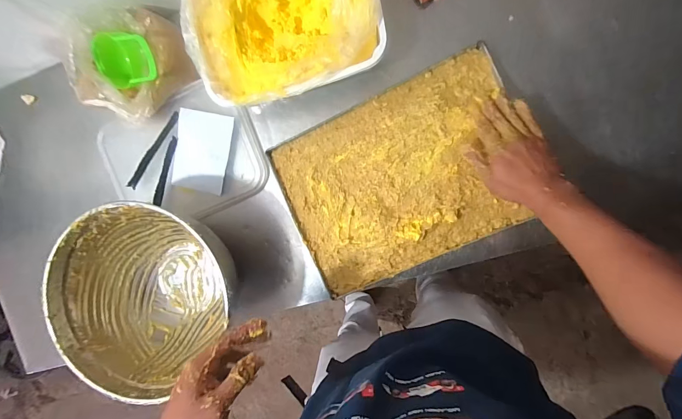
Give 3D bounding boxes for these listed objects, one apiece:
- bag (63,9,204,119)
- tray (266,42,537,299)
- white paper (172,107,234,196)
[{"bbox_3d":[-0.377,-0.256,0.623,0.201,0.097,0.174,-14,91,10],"label":"bag"},{"bbox_3d":[0.103,-0.052,0.597,0.400,0.024,0.291,-24,87,9],"label":"tray"},{"bbox_3d":[-0.265,-0.110,0.659,0.107,0.017,0.145,12,92,9],"label":"white paper"}]

